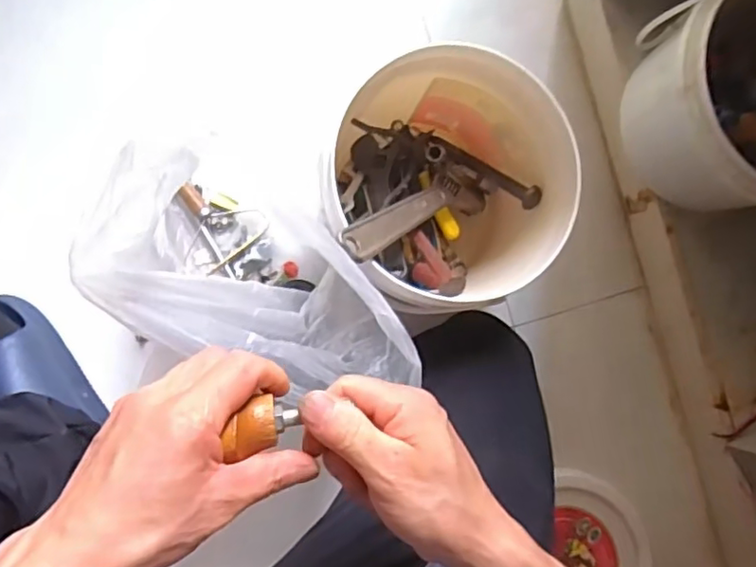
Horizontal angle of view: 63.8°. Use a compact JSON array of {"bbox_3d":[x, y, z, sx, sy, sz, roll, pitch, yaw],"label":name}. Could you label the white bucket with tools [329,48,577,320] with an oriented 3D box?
[{"bbox_3d":[0.056,-0.088,0.620,0.209,0.210,0.223,-1,88,-9],"label":"white bucket with tools"}]

